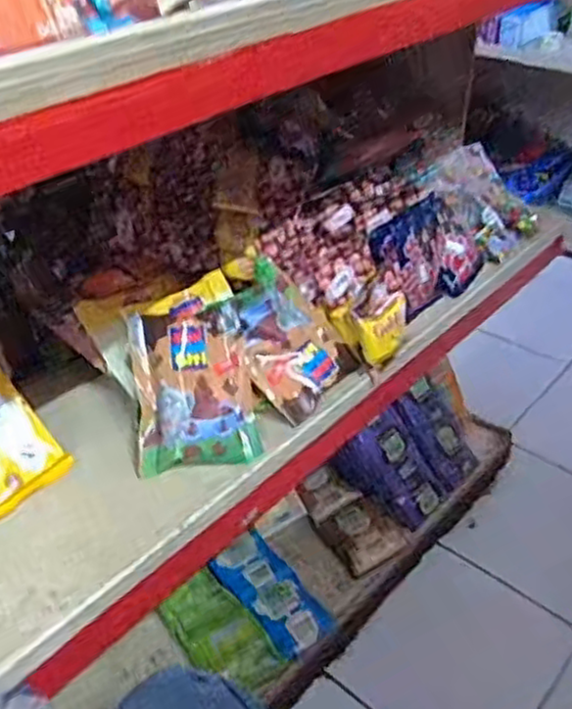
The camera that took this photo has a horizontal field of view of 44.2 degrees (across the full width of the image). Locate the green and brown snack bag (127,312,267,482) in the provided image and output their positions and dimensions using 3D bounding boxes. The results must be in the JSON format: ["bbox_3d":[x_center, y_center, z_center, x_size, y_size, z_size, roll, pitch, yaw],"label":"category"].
[{"bbox_3d":[-0.089,0.031,0.692,0.112,0.157,0.046,-3,-10,-22],"label":"green and brown snack bag"}]

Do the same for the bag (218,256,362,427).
[{"bbox_3d":[-0.004,-0.014,0.733,0.109,0.142,0.040,-47,10,-20],"label":"bag"}]

